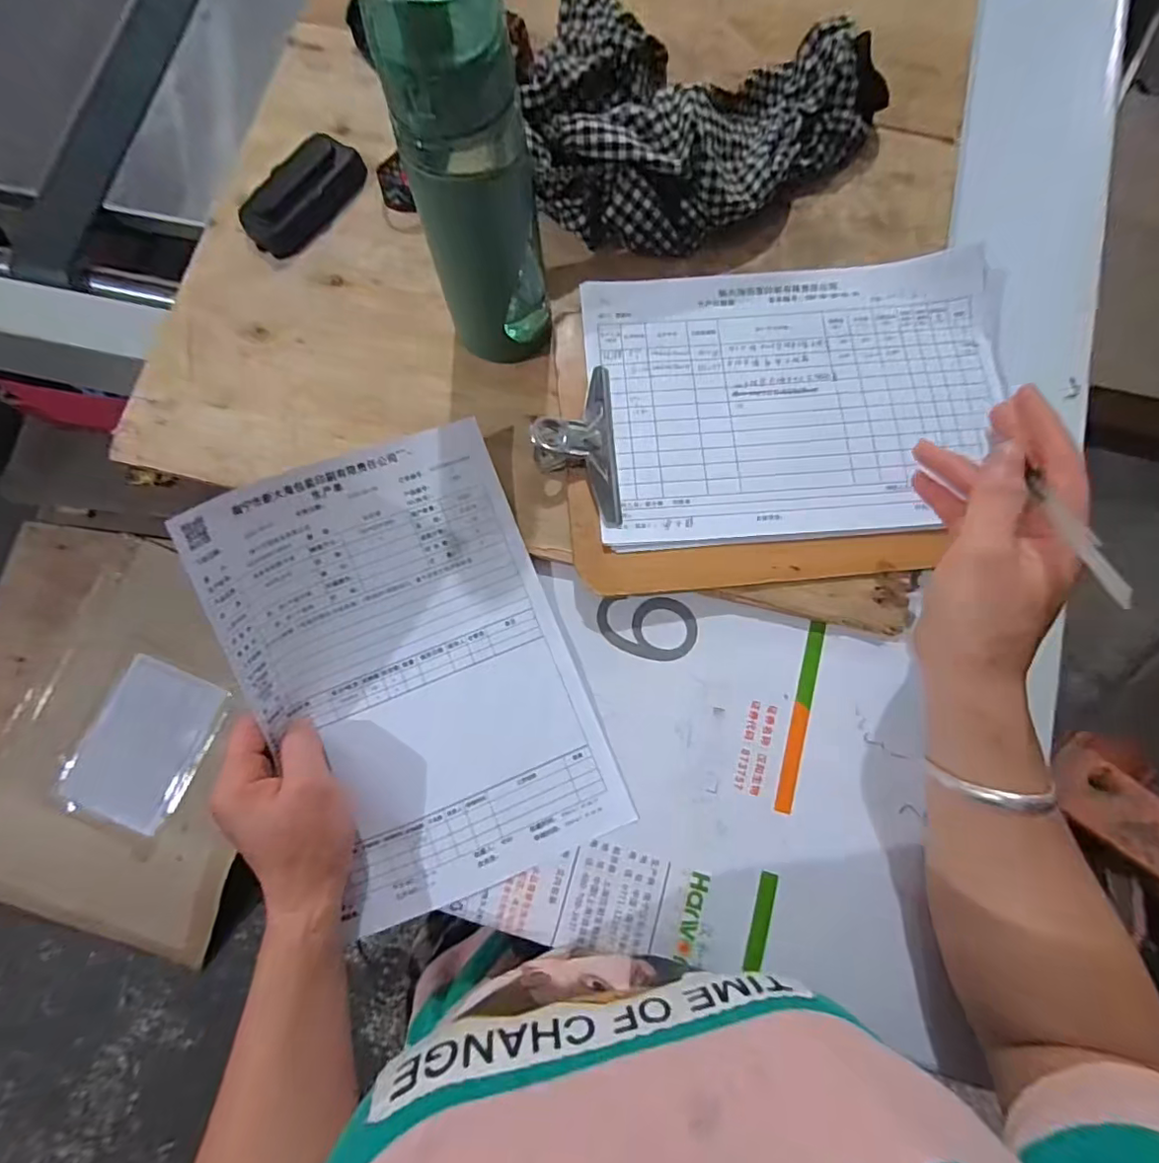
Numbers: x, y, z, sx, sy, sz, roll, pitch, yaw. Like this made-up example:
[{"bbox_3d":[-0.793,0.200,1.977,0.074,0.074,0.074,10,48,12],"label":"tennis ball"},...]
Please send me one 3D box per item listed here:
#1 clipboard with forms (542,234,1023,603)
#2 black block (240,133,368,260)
[{"bbox_3d":[0.147,-0.121,0.397,0.337,0.029,0.236,-7,78,0],"label":"clipboard with forms"},{"bbox_3d":[-0.221,-0.307,0.443,0.047,0.024,0.101,33,81,8],"label":"black block"}]

